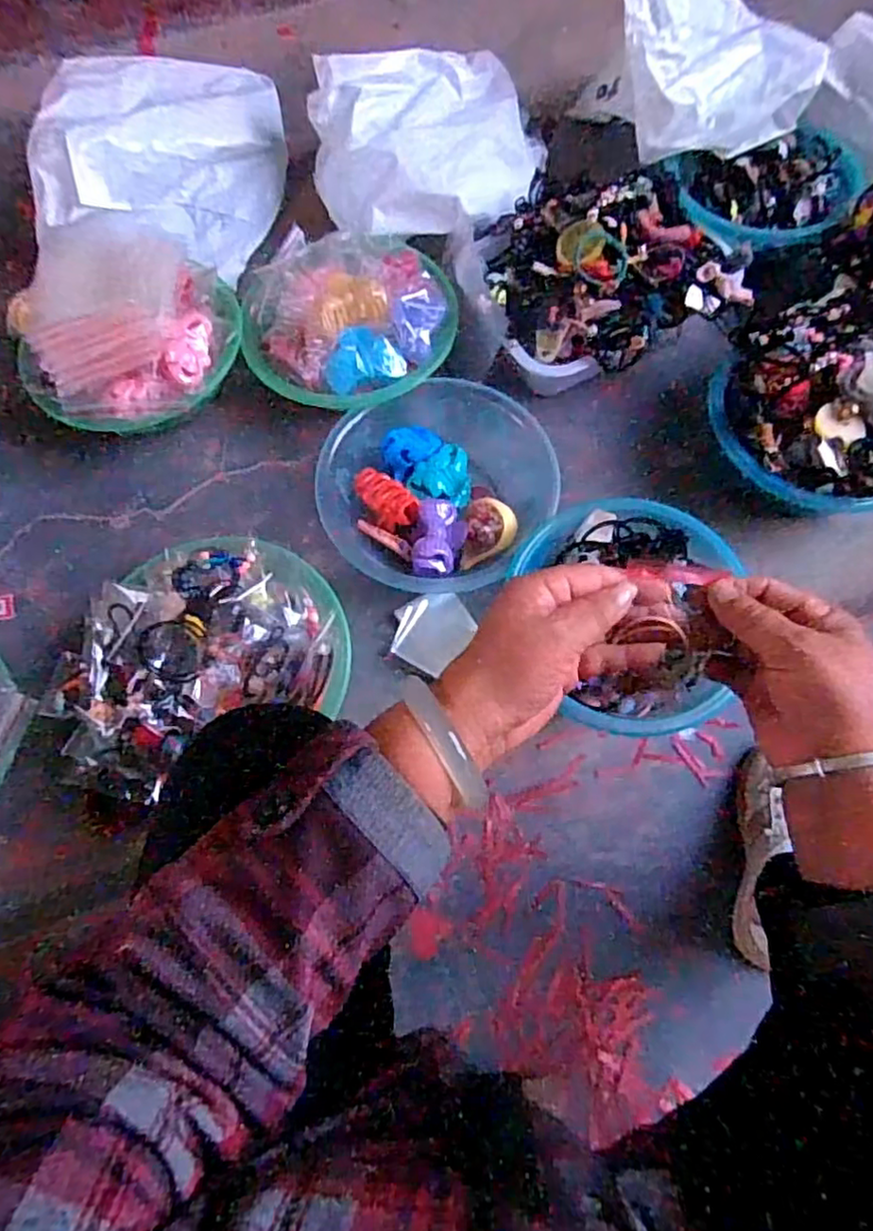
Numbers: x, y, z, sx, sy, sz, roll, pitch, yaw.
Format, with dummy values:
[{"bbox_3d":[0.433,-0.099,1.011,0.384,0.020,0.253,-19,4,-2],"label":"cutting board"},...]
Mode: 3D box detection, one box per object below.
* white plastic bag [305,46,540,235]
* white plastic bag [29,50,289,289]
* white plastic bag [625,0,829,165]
[{"bbox_3d":[-0.008,-0.569,0.783,0.281,0.088,0.276,-11,70,-2],"label":"white plastic bag"},{"bbox_3d":[-0.338,-0.576,0.814,0.266,0.153,0.344,-6,69,0],"label":"white plastic bag"},{"bbox_3d":[0.333,-0.664,0.757,0.216,0.129,0.203,-19,70,-5],"label":"white plastic bag"}]

